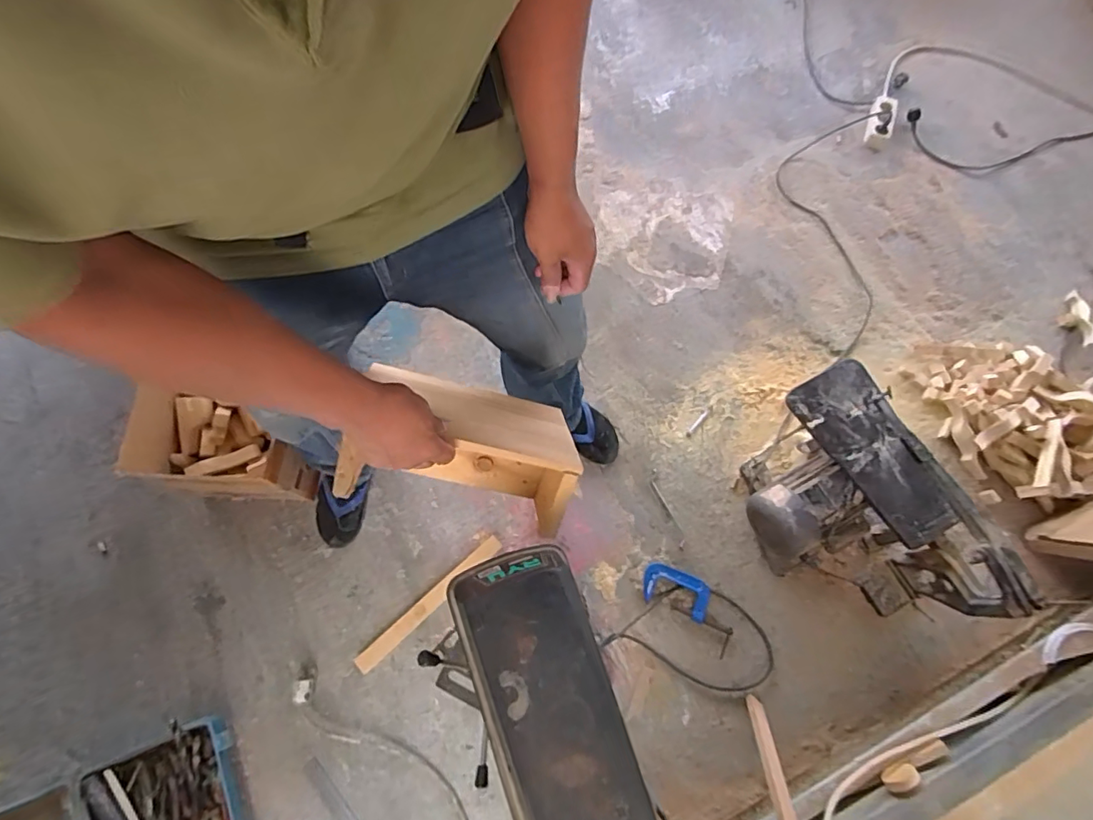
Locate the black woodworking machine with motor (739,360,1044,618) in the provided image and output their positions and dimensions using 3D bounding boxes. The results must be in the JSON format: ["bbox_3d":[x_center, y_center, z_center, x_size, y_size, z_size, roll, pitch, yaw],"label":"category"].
[{"bbox_3d":[0.610,0.194,1.069,0.329,0.273,0.503,-27,72,-9],"label":"black woodworking machine with motor"}]

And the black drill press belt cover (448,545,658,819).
[{"bbox_3d":[0.010,0.333,0.547,0.139,0.067,0.374,-17,72,-8],"label":"black drill press belt cover"}]

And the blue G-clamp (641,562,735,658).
[{"bbox_3d":[0.294,0.399,1.111,0.204,0.021,0.101,30,73,11],"label":"blue G-clamp"}]

